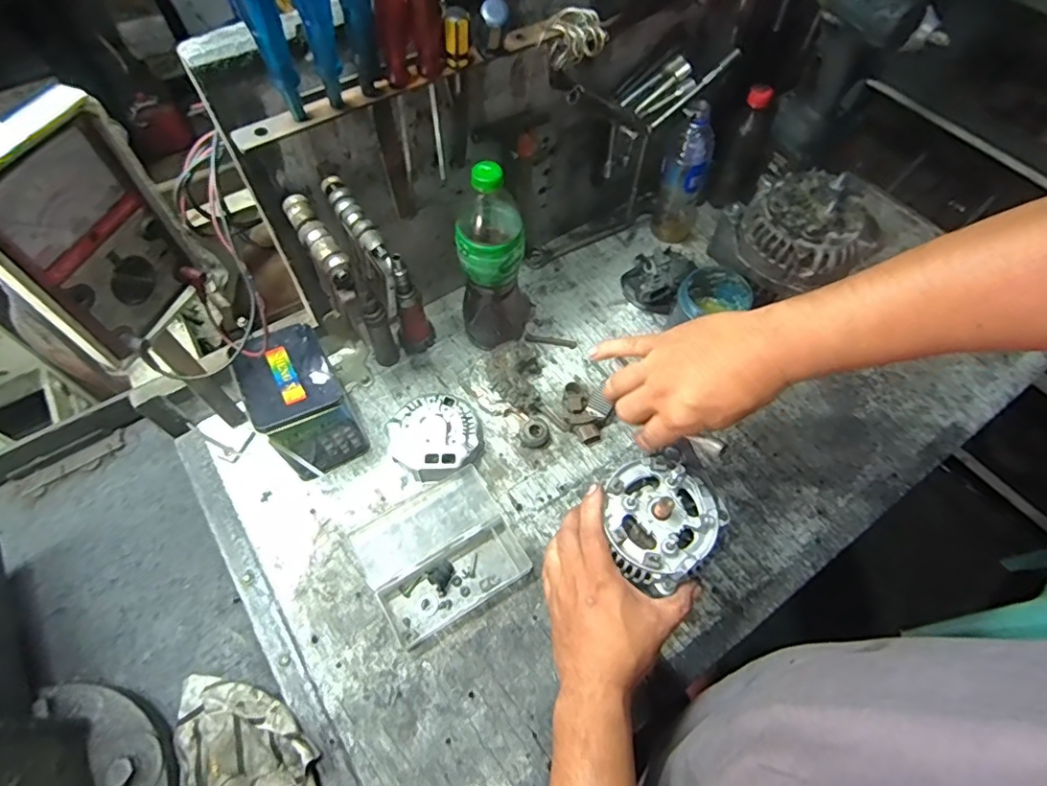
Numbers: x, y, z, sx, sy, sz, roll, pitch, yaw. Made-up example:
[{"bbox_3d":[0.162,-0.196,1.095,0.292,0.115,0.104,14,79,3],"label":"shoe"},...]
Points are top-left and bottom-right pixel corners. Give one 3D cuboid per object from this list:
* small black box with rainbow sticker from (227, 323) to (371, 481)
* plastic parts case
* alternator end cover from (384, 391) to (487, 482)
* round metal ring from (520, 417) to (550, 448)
[{"bbox_3d":[-0.255,0.016,0.642,0.095,0.142,0.139,-29,64,-17],"label":"small black box with rainbow sticker"},{"bbox_3d":[-0.095,0.176,0.619,0.161,0.027,0.144,-27,64,-17],"label":"plastic parts case"},{"bbox_3d":[-0.108,0.049,0.674,0.111,0.031,0.107,15,60,7],"label":"alternator end cover"},{"bbox_3d":[0.015,0.050,0.687,0.037,0.024,0.031,6,59,2],"label":"round metal ring"}]

